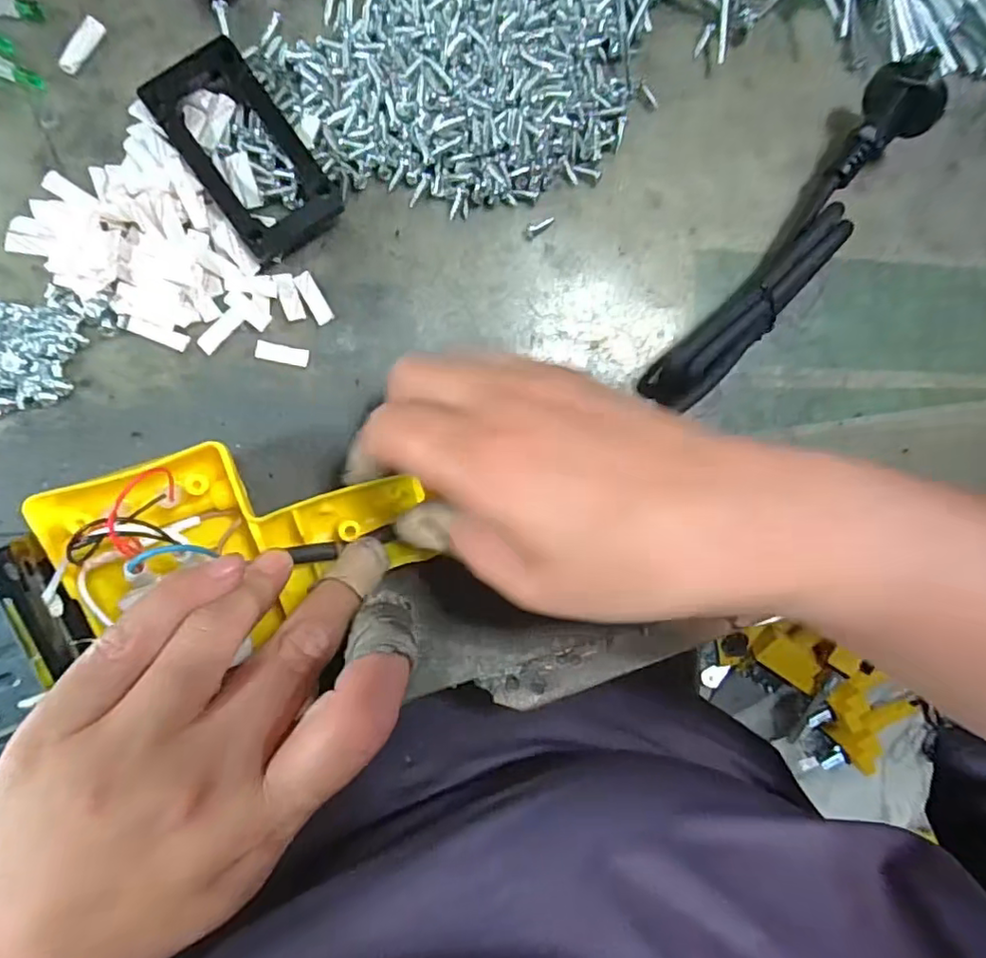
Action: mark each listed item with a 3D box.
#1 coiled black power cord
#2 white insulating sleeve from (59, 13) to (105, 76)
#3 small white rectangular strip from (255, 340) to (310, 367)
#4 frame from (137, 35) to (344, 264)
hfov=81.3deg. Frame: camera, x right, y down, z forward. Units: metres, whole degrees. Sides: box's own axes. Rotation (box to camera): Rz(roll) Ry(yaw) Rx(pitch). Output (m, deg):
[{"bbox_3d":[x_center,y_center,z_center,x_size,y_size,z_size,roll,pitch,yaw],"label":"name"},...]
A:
[{"bbox_3d":[0.128,-0.099,0.243,0.031,0.035,0.172,38,84,-7],"label":"coiled black power cord"},{"bbox_3d":[-0.155,-0.163,0.217,0.007,0.004,0.023,28,85,-8],"label":"white insulating sleeve"},{"bbox_3d":[-0.083,-0.049,0.227,0.019,0.004,0.007,9,88,-9],"label":"small white rectangular strip"},{"bbox_3d":[-0.094,-0.124,0.220,0.041,0.012,0.074,-38,95,-8],"label":"frame"}]

